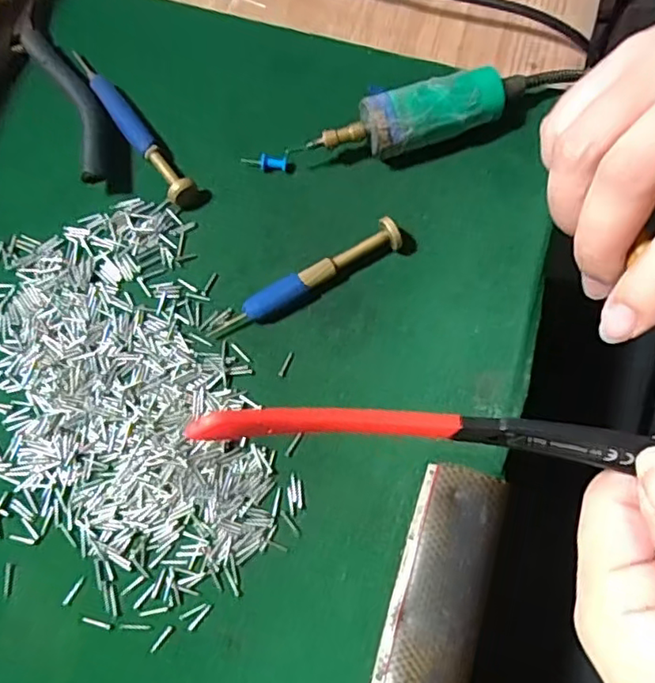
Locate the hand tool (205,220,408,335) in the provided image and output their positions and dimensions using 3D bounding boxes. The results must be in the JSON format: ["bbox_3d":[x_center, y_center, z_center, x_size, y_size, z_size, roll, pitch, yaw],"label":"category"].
[{"bbox_3d":[-0.010,-0.028,0.280,0.095,0.015,0.011,-28,74,-7],"label":"hand tool"}]

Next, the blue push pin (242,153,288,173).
[{"bbox_3d":[-0.031,-0.089,0.305,0.023,0.006,0.006,6,73,4],"label":"blue push pin"}]

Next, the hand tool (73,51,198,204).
[{"bbox_3d":[-0.100,-0.112,0.310,0.014,0.012,0.110,-34,74,-9],"label":"hand tool"}]

